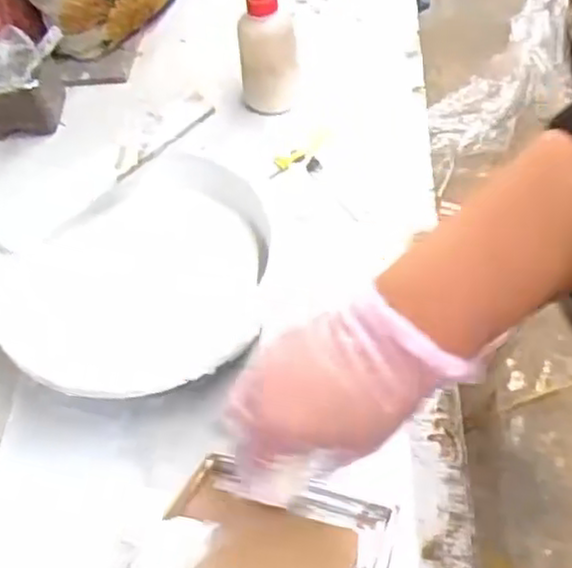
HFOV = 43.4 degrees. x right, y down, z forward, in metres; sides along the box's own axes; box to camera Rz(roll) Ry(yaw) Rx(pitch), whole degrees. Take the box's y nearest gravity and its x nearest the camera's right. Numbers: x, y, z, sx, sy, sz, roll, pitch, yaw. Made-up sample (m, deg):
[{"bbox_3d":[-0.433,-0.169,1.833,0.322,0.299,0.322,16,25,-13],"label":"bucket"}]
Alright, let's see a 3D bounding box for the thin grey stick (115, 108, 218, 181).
[{"bbox_3d":[-0.096,-0.114,0.583,0.101,0.008,0.006,-39,59,-21],"label":"thin grey stick"}]

